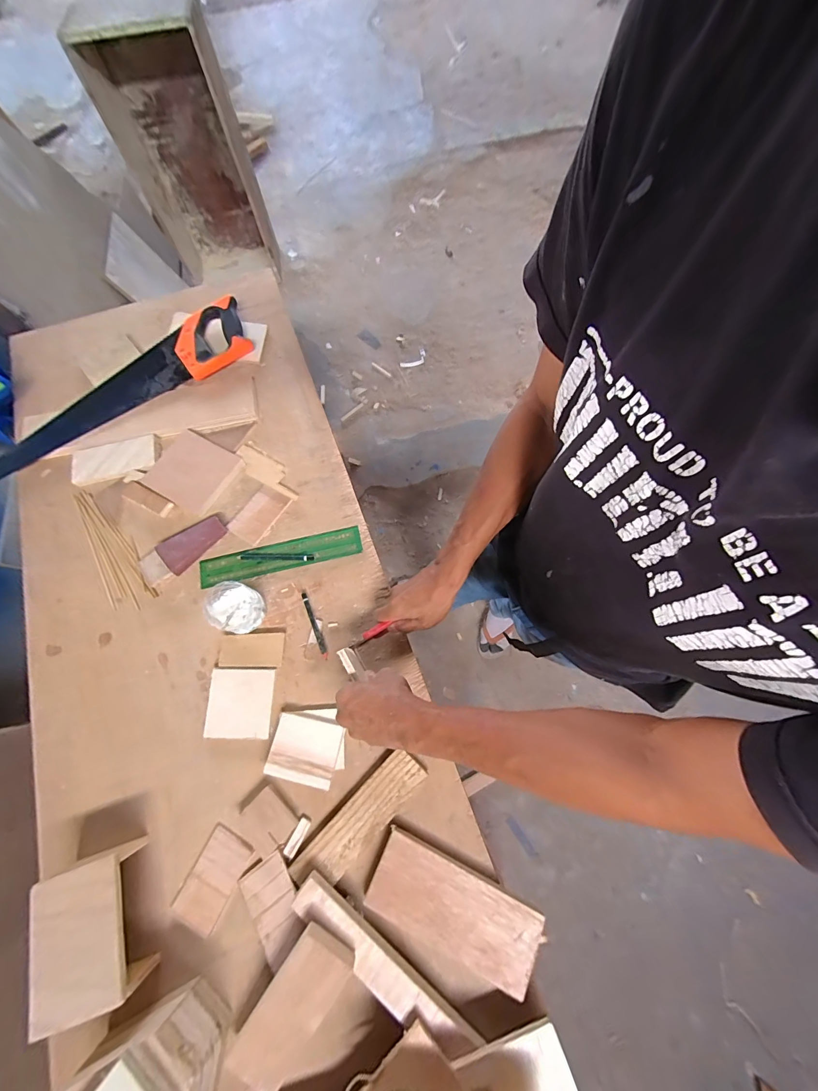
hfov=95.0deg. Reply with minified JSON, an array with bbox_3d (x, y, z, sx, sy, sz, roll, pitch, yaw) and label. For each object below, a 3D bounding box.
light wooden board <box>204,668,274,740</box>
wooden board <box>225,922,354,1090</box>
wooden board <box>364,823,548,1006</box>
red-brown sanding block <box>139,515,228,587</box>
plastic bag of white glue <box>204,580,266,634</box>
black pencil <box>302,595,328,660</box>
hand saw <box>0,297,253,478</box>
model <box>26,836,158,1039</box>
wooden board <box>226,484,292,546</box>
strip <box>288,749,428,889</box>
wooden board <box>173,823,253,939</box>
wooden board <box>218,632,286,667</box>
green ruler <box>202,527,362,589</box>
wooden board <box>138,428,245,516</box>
[{"bbox_3d":[-0.233,0.219,0.524,0.086,0.011,0.089,0,71,0],"label":"light wooden board"},{"bbox_3d":[-0.126,0.493,0.399,0.060,0.014,0.150,33,85,9],"label":"wooden board"},{"bbox_3d":[0.051,0.423,0.437,0.195,0.011,0.084,25,73,8],"label":"wooden board"},{"bbox_3d":[-0.350,0.004,0.584,0.132,0.024,0.055,-40,76,-13],"label":"red-brown sanding block"},{"bbox_3d":[-0.254,0.090,0.548,0.079,0.043,0.068,20,72,6],"label":"plastic bag of white glue"},{"bbox_3d":[-0.140,0.117,0.556,0.010,0.008,0.103,-23,73,-8],"label":"black pencil"},{"bbox_3d":[-0.524,-0.281,0.659,0.519,0.041,0.120,-32,75,-11],"label":"hand saw"},{"bbox_3d":[-0.352,0.428,0.421,0.094,0.066,0.132,-17,72,-6],"label":"model"},{"bbox_3d":[-0.247,-0.053,0.612,0.065,0.008,0.093,32,74,10],"label":"wooden board"},{"bbox_3d":[-0.062,0.343,0.473,0.188,0.012,0.051,-43,77,-13],"label":"strip"},{"bbox_3d":[-0.240,0.407,0.459,0.056,0.004,0.094,27,73,8],"label":"wooden board"},{"bbox_3d":[-0.227,0.150,0.543,0.088,0.012,0.046,2,71,0],"label":"wooden board"},{"bbox_3d":[-0.202,0.016,0.594,0.251,0.005,0.046,-13,72,-5],"label":"green ruler"},{"bbox_3d":[-0.362,-0.125,0.629,0.129,0.011,0.117,30,74,9],"label":"wooden board"}]

